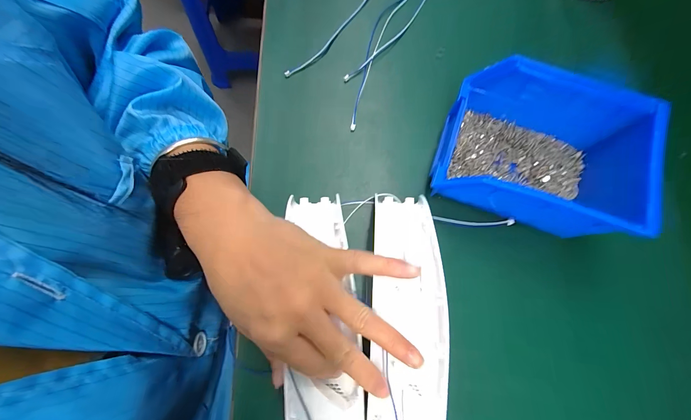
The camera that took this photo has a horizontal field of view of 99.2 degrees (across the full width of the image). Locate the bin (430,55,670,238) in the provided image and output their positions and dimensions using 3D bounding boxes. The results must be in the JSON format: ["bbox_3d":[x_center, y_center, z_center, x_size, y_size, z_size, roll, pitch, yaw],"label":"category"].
[{"bbox_3d":[0.158,-0.044,0.237,0.151,0.066,0.105,19,77,3],"label":"bin"}]

